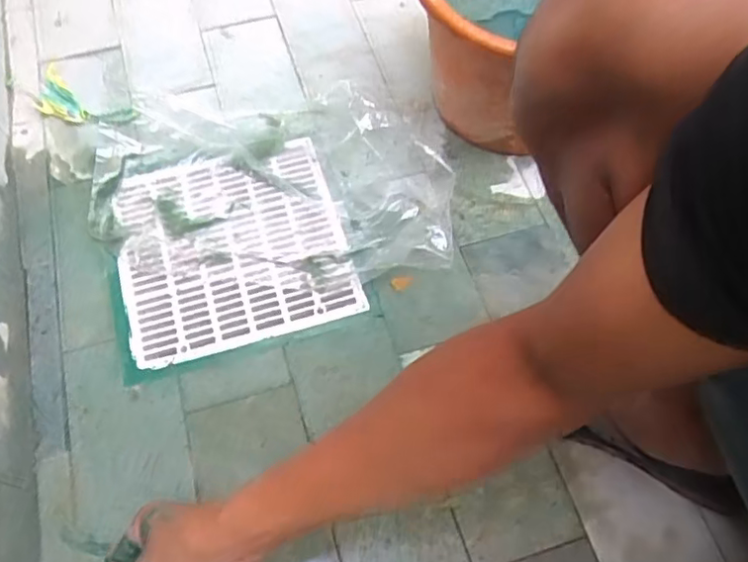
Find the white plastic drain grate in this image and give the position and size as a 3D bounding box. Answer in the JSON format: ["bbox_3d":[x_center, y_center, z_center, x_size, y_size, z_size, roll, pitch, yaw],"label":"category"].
[{"bbox_3d":[-0.150,-0.044,0.644,0.224,0.014,0.220,-14,64,-8],"label":"white plastic drain grate"}]

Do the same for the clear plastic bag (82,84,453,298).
[{"bbox_3d":[-0.115,-0.115,0.661,0.393,0.052,0.232,5,63,1],"label":"clear plastic bag"}]

